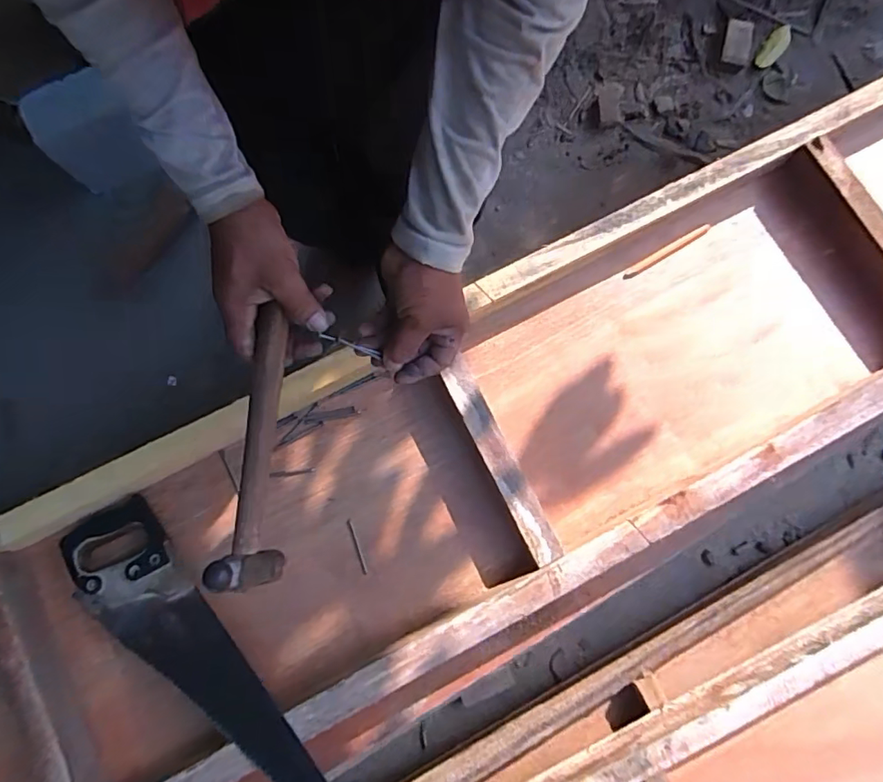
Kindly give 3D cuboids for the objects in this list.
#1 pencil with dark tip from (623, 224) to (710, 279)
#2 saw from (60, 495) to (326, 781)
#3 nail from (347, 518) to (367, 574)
[{"bbox_3d":[0.332,-0.205,0.802,0.150,0.009,0.013,-31,81,-4],"label":"pencil with dark tip"},{"bbox_3d":[-0.293,0.339,0.639,0.110,0.020,0.484,-37,73,-20],"label":"saw"},{"bbox_3d":[-0.112,0.205,0.714,0.007,0.007,0.073,-21,80,-3],"label":"nail"}]

